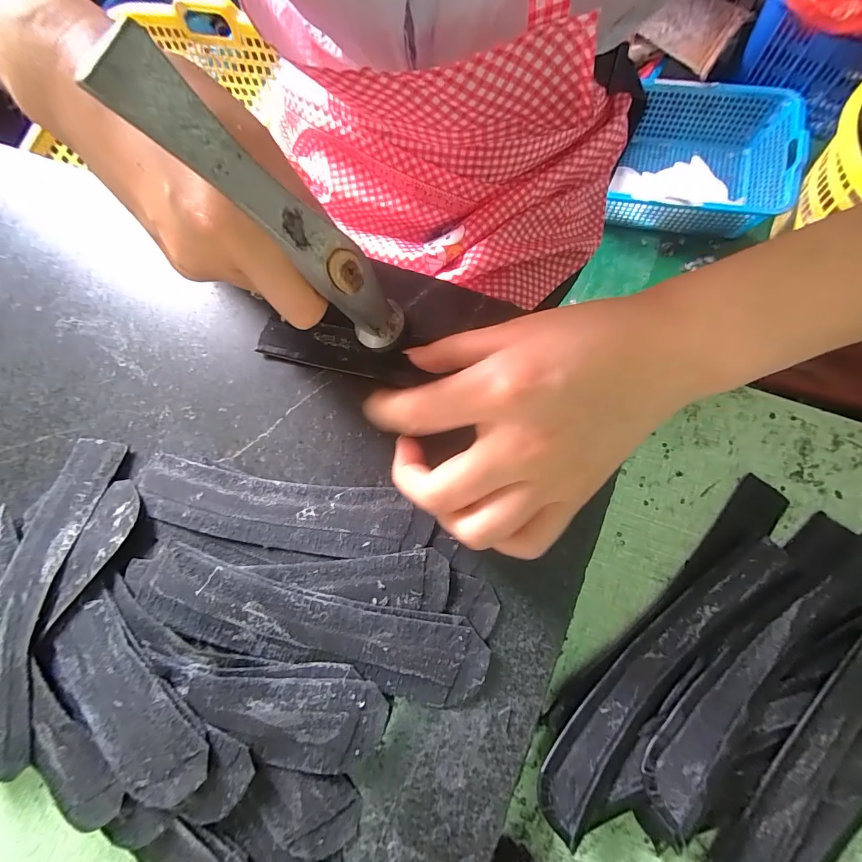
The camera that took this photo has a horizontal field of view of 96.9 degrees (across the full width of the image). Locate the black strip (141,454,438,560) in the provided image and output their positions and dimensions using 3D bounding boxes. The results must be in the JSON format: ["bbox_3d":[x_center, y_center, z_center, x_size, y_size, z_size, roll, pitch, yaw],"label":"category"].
[{"bbox_3d":[-0.082,0.041,0.199,0.161,0.005,0.036,7,79,9],"label":"black strip"}]

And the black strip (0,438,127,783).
[{"bbox_3d":[-0.206,0.083,0.203,0.041,0.023,0.161,2,78,7],"label":"black strip"}]

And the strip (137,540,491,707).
[{"bbox_3d":[-0.060,0.091,0.182,0.169,0.005,0.037,13,80,10],"label":"strip"}]

